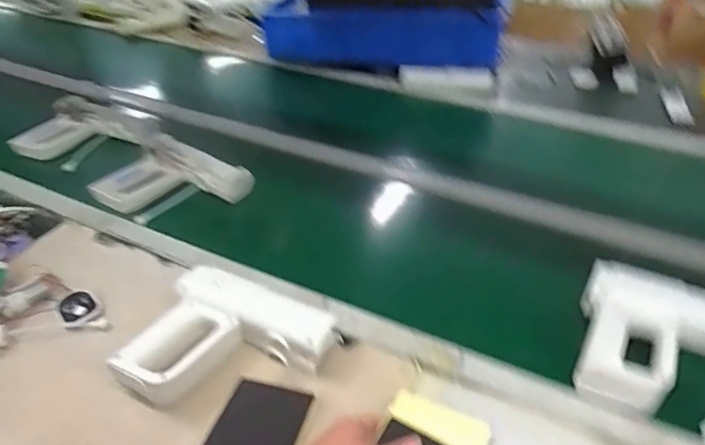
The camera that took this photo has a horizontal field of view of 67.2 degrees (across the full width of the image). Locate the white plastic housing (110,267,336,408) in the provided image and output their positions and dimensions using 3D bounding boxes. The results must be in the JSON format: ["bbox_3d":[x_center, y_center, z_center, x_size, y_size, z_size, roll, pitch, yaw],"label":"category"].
[{"bbox_3d":[-0.145,0.143,0.621,0.207,0.064,0.174,15,41,18],"label":"white plastic housing"}]

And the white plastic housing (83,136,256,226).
[{"bbox_3d":[-0.317,-0.066,0.919,0.237,0.039,0.185,24,44,27],"label":"white plastic housing"}]

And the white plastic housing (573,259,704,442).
[{"bbox_3d":[0.381,0.146,0.615,0.215,0.062,0.178,13,40,16],"label":"white plastic housing"}]

